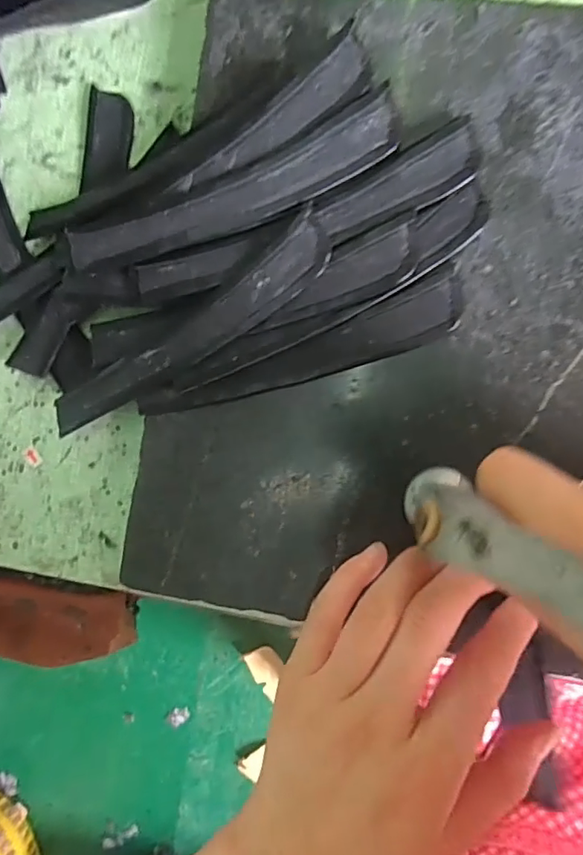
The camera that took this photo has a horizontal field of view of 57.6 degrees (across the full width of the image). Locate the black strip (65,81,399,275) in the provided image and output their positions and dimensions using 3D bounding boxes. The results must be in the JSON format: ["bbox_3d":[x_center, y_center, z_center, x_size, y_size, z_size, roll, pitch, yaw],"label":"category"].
[{"bbox_3d":[-0.027,-0.107,0.244,0.158,0.005,0.030,-22,86,5],"label":"black strip"}]

